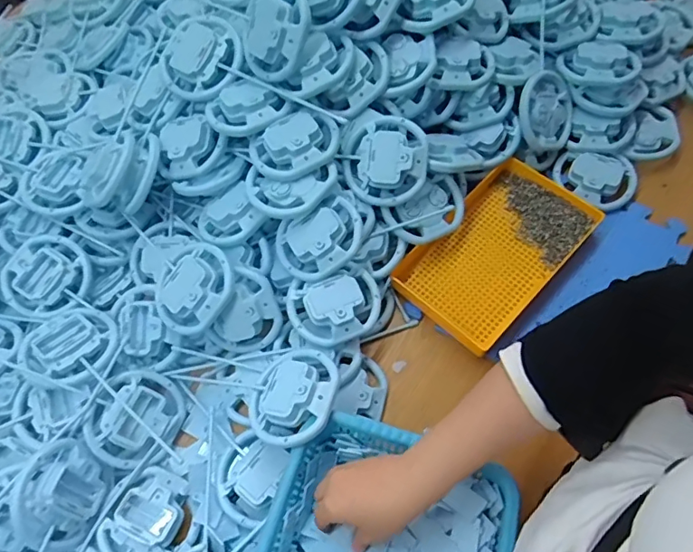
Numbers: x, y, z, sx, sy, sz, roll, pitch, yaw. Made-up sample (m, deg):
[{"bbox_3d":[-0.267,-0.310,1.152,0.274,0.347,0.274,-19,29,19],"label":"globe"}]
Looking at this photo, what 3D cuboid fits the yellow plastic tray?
[{"bbox_3d":[0.192,-0.035,0.665,0.154,0.033,0.244,40,73,20],"label":"yellow plastic tray"}]

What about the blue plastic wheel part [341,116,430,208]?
[{"bbox_3d":[0.048,-0.139,0.618,0.097,0.037,0.103,10,93,8],"label":"blue plastic wheel part"}]

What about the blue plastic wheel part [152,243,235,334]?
[{"bbox_3d":[-0.181,0.011,0.596,0.099,0.050,0.098,-2,64,3],"label":"blue plastic wheel part"}]

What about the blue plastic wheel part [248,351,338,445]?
[{"bbox_3d":[-0.059,0.122,0.538,0.096,0.032,0.102,-16,47,18],"label":"blue plastic wheel part"}]

